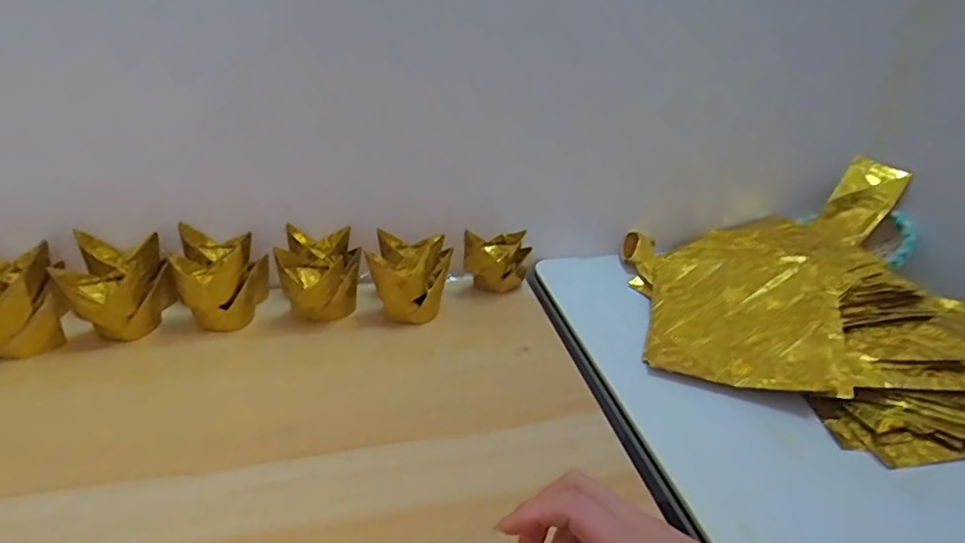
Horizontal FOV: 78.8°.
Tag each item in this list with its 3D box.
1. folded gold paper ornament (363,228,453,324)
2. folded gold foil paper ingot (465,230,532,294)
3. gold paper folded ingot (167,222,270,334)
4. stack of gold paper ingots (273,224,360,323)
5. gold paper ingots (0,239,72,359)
[{"bbox_3d":[-0.064,0.004,0.525,0.061,0.065,0.067,7,32,4],"label":"folded gold paper ornament"},{"bbox_3d":[0.014,-0.011,0.556,0.058,0.062,0.037,3,31,-2],"label":"folded gold foil paper ingot"},{"bbox_3d":[-0.219,0.005,0.491,0.061,0.064,0.065,2,32,-4],"label":"gold paper folded ingot"},{"bbox_3d":[-0.141,0.002,0.515,0.064,0.064,0.069,-3,32,-11],"label":"stack of gold paper ingots"},{"bbox_3d":[-0.358,0.022,0.449,0.070,0.063,0.079,-25,42,-39],"label":"gold paper ingots"}]

